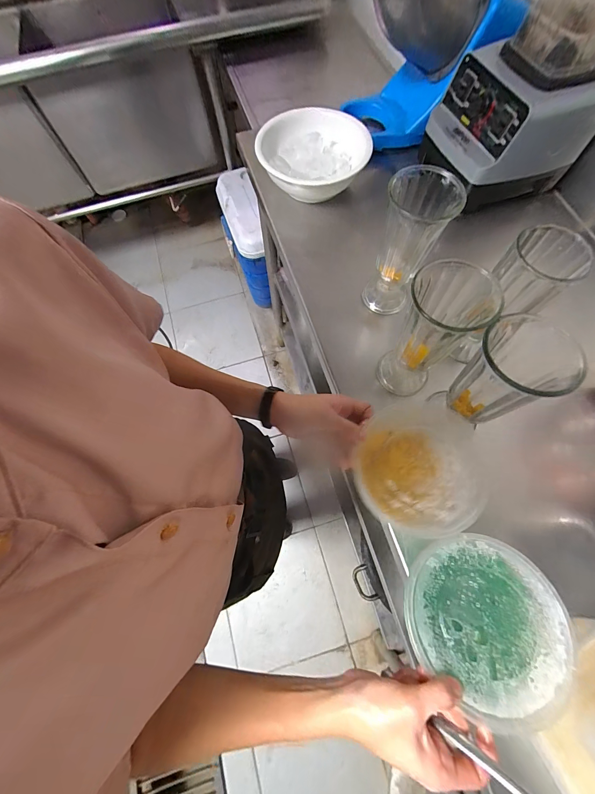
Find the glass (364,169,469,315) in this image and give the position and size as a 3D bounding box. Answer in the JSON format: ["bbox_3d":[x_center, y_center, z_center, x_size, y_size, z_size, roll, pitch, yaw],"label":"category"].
[{"bbox_3d":[0.150,-0.207,0.435,0.078,0.180,0.085,-1,70,2],"label":"glass"}]

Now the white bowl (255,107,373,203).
[{"bbox_3d":[0.028,-0.459,0.580,0.193,0.063,0.210,-1,70,2],"label":"white bowl"}]

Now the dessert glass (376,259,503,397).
[{"bbox_3d":[0.160,-0.071,0.389,0.087,0.192,0.078,37,76,14],"label":"dessert glass"}]

